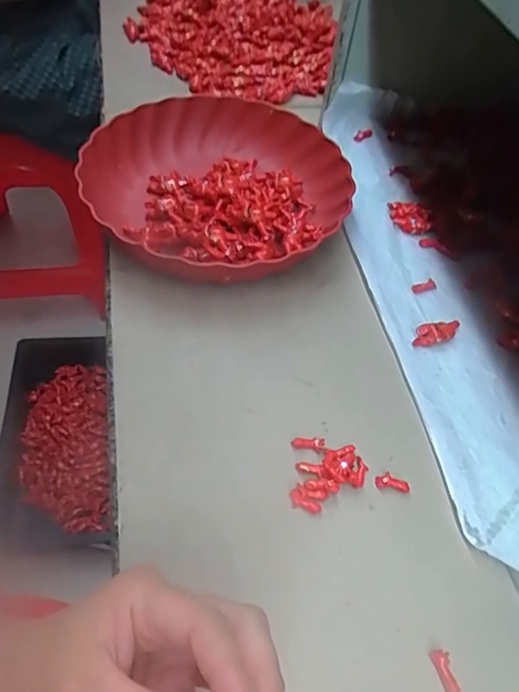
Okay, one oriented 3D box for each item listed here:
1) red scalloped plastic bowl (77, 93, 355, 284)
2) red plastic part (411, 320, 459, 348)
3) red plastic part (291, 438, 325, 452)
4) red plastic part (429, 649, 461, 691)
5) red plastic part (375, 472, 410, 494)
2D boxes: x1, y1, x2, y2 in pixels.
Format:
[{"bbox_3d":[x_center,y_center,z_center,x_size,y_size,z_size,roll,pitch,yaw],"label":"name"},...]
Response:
[{"bbox_3d":[-0.041,-0.149,0.508,0.239,0.048,0.236,2,55,-3],"label":"red scalloped plastic bowl"},{"bbox_3d":[0.145,-0.010,0.443,0.042,0.014,0.017,-10,57,-11],"label":"red plastic part"},{"bbox_3d":[0.035,0.070,0.387,0.023,0.004,0.008,5,55,-1],"label":"red plastic part"},{"bbox_3d":[0.106,0.187,0.310,0.010,0.004,0.023,-8,56,-10],"label":"red plastic part"},{"bbox_3d":[0.093,0.095,0.376,0.023,0.007,0.010,9,55,2],"label":"red plastic part"}]

